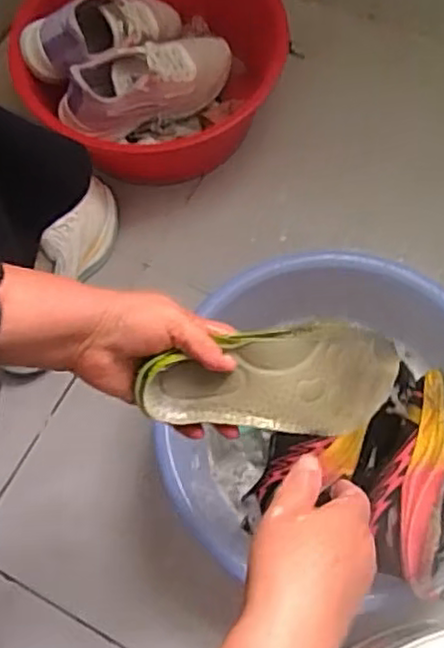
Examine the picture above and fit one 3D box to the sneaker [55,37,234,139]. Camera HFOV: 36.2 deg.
[{"bbox_3d":[-0.088,-0.314,0.871,0.236,0.105,0.074,-27,68,-26],"label":"sneaker"}]

